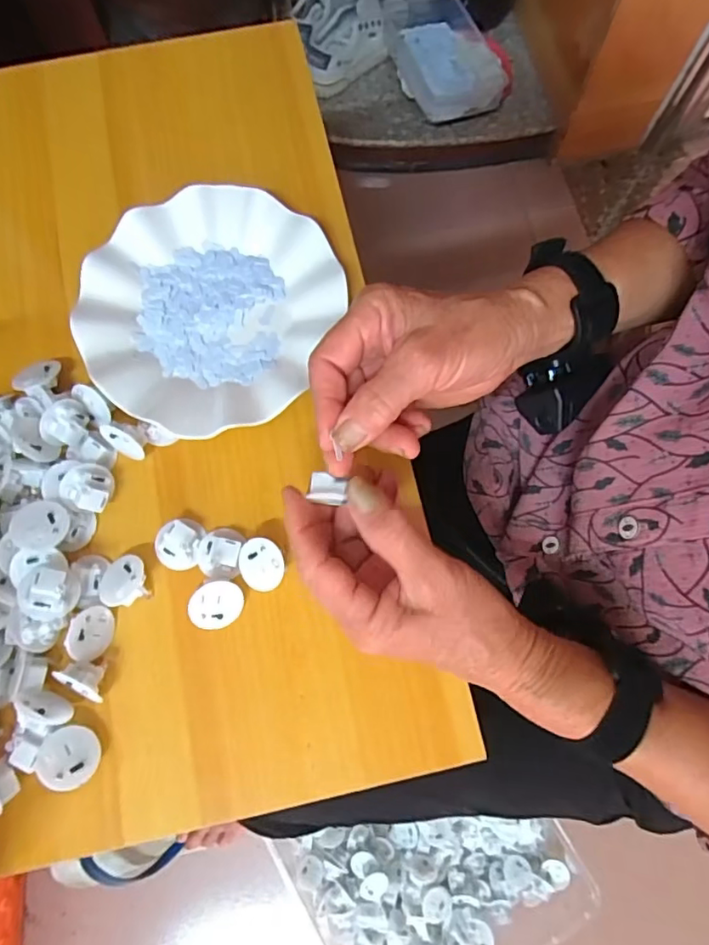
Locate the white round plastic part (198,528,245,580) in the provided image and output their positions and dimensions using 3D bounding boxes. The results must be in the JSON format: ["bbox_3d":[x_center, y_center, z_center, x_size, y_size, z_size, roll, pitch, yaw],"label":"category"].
[{"bbox_3d":[-0.086,0.051,0.358,0.028,0.016,0.032,6,76,2],"label":"white round plastic part"}]

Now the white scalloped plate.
[{"bbox_3d":[-0.104,-0.117,0.397,0.170,0.019,0.182,0,75,0],"label":"white scalloped plate"}]

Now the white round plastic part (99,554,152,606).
[{"bbox_3d":[-0.145,0.068,0.352,0.028,0.016,0.030,-6,76,-1],"label":"white round plastic part"}]

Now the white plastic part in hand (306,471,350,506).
[{"bbox_3d":[-0.014,0.008,0.299,0.020,0.007,0.015,14,76,4],"label":"white plastic part in hand"}]

